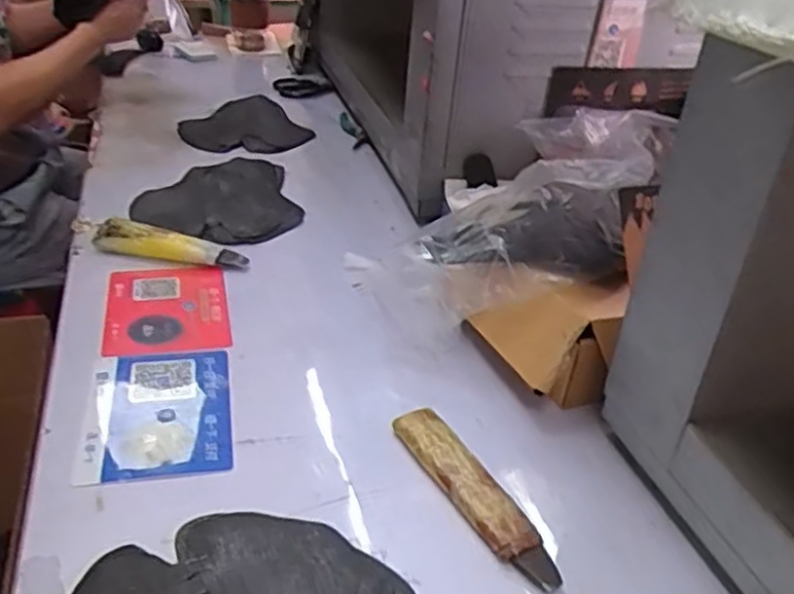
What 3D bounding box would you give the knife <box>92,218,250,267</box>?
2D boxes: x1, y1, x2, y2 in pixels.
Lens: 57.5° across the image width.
[{"bbox_3d":[-0.257,-0.058,0.819,0.170,0.037,0.032,9,32,6],"label":"knife"}]

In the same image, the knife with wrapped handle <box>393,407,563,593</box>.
[{"bbox_3d":[0.059,0.150,0.558,0.037,0.019,0.184,-14,36,-27],"label":"knife with wrapped handle"}]

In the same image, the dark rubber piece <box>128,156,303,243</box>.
[{"bbox_3d":[-0.241,-0.132,0.961,0.203,0.019,0.252,-7,33,-18],"label":"dark rubber piece"}]

